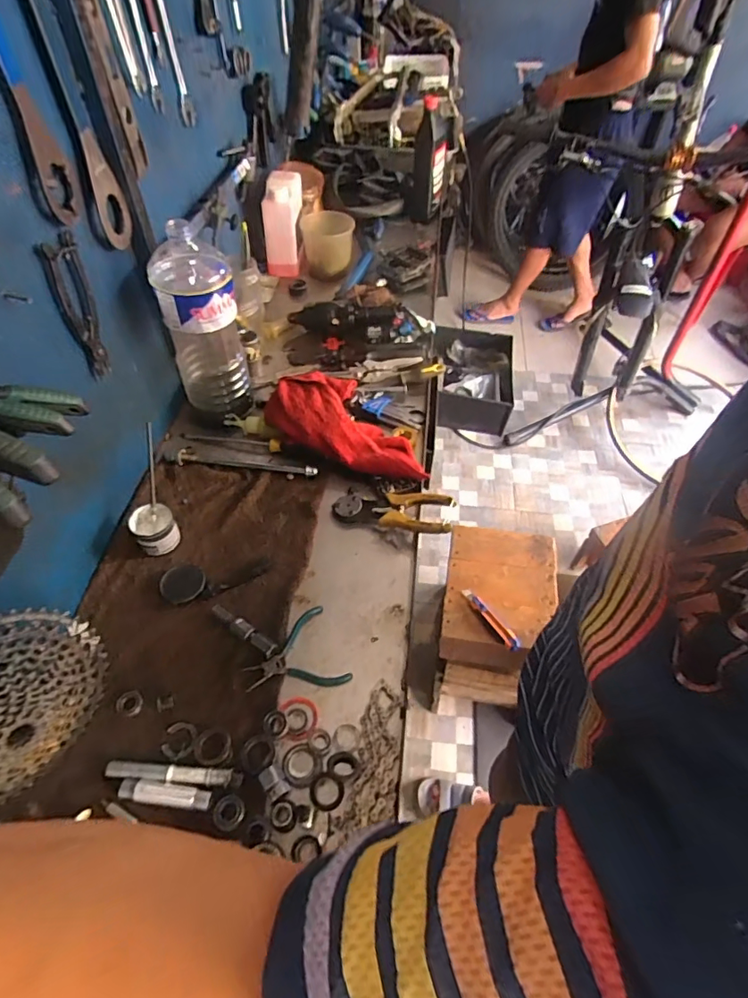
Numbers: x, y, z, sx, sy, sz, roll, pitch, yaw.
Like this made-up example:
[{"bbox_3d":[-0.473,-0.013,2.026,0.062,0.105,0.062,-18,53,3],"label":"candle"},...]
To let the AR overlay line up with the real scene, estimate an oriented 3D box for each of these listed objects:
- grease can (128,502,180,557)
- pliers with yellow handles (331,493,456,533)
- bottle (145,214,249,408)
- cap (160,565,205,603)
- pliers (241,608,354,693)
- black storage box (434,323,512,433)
[{"bbox_3d":[-0.293,0.040,0.676,0.053,0.042,0.053,0,52,0],"label":"grease can"},{"bbox_3d":[0.024,0.016,0.719,0.172,0.023,0.062,4,51,19],"label":"pliers with yellow handles"},{"bbox_3d":[-0.246,-0.245,0.742,0.106,0.285,0.097,-20,55,-15],"label":"bottle"},{"bbox_3d":[-0.248,0.108,0.651,0.053,0.008,0.058,0,52,0],"label":"cap"},{"bbox_3d":[-0.095,0.192,0.597,0.110,0.006,0.097,-22,55,-17],"label":"pliers"},{"bbox_3d":[0.283,-0.345,1.477,0.238,0.148,0.321,2,52,1],"label":"black storage box"}]

